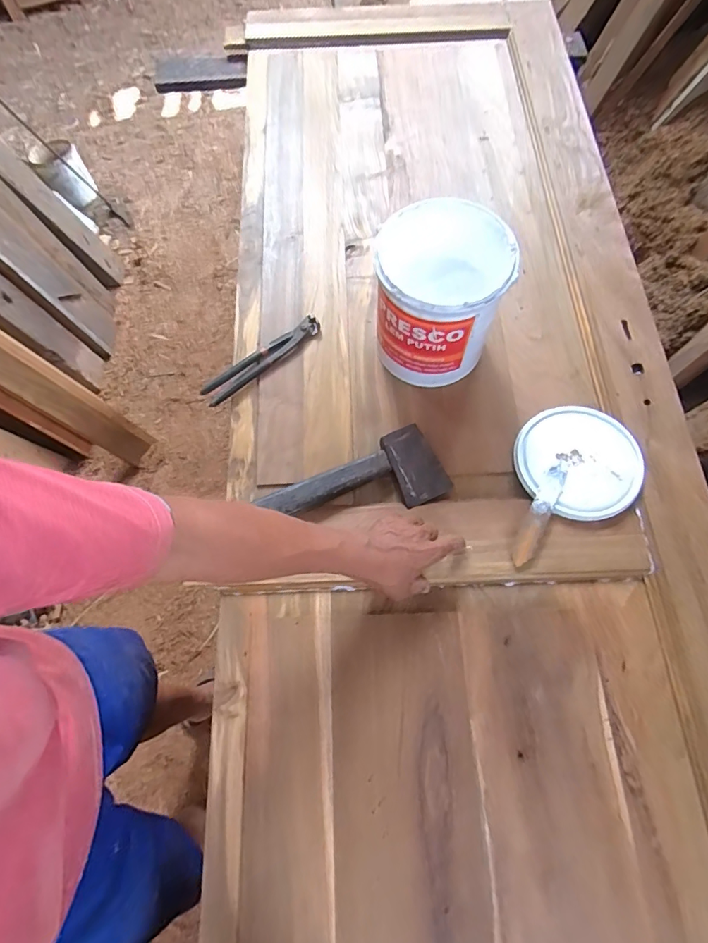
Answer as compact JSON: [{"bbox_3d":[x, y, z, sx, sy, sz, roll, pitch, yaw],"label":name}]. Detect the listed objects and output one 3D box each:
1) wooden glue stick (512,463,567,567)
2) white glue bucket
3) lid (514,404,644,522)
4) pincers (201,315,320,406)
[{"bbox_3d":[0.256,0.059,0.649,0.032,0.012,0.155,24,73,11],"label":"wooden glue stick"},{"bbox_3d":[0.123,-0.246,0.682,0.171,0.188,0.171,-1,69,3],"label":"white glue bucket"},{"bbox_3d":[0.321,-0.015,0.674,0.168,0.019,0.169,-1,69,3],"label":"lid"},{"bbox_3d":[-0.148,-0.184,0.758,0.216,0.018,0.037,-37,72,-11],"label":"pincers"}]

